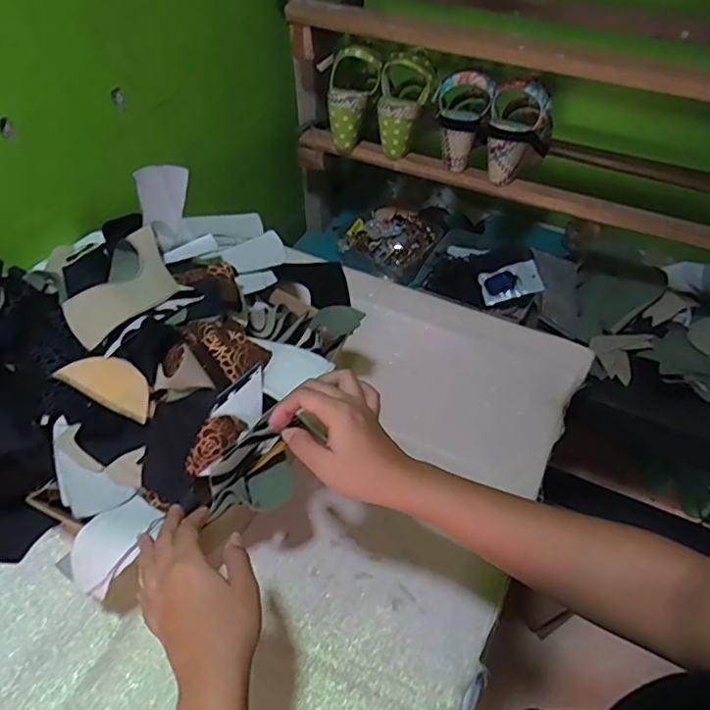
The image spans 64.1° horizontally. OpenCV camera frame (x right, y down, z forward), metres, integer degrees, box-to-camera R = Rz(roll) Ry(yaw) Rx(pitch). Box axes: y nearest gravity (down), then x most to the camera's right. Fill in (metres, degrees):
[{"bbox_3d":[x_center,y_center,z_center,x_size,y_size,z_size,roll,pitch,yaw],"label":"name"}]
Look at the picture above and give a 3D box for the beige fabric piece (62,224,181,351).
[{"bbox_3d":[-0.242,-0.073,0.583,0.082,0.018,0.127,45,62,8],"label":"beige fabric piece"}]

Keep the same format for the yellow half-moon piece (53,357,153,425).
[{"bbox_3d":[-0.232,0.027,0.545,0.103,0.012,0.044,23,52,18],"label":"yellow half-moon piece"}]

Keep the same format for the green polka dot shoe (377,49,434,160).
[{"bbox_3d":[0.065,-0.376,0.848,0.078,0.149,0.061,20,22,12],"label":"green polka dot shoe"}]

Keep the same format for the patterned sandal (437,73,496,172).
[{"bbox_3d":[0.157,-0.341,0.829,0.079,0.128,0.066,8,49,6],"label":"patterned sandal"}]

